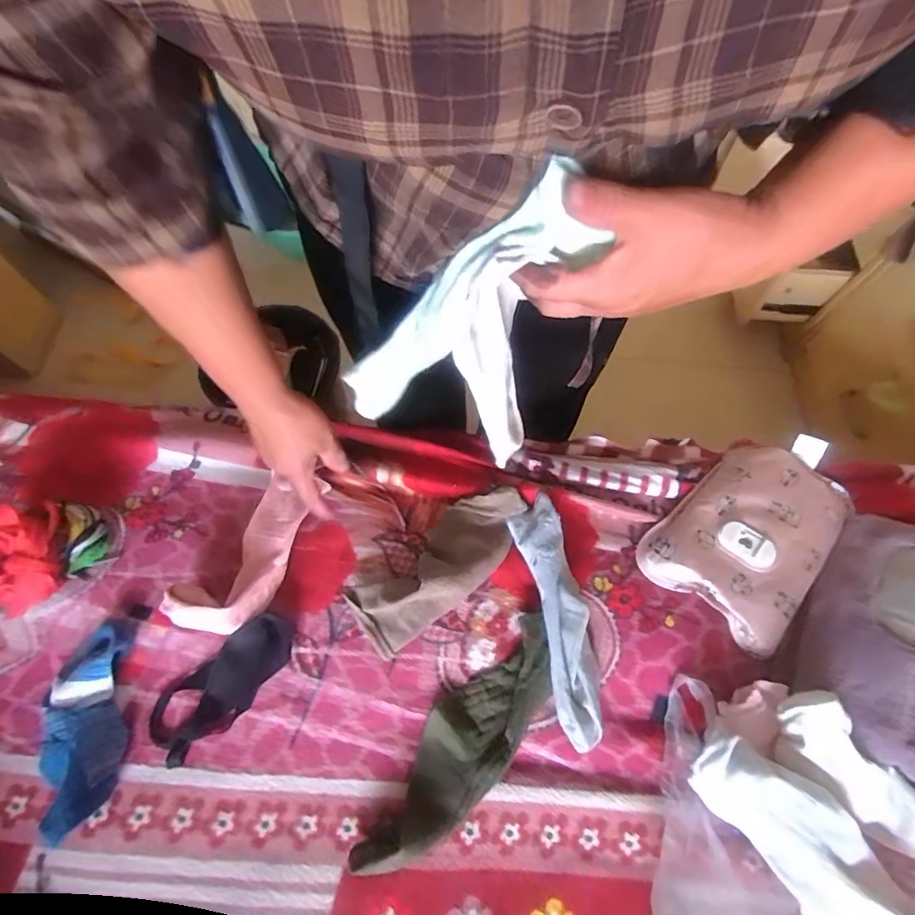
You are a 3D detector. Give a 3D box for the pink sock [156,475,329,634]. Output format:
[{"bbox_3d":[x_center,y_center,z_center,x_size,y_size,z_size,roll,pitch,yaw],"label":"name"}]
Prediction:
[{"bbox_3d":[-0.206,0.091,0.506,0.081,0.035,0.175,20,51,6],"label":"pink sock"}]

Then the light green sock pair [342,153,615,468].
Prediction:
[{"bbox_3d":[-0.006,-0.087,0.322,0.141,0.219,0.047,26,47,8],"label":"light green sock pair"}]

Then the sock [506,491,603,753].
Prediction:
[{"bbox_3d":[0.101,0.152,0.510,0.051,0.045,0.245,-10,62,-3],"label":"sock"}]

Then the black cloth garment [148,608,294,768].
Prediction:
[{"bbox_3d":[-0.218,0.211,0.471,0.144,0.030,0.060,-40,75,-16],"label":"black cloth garment"}]

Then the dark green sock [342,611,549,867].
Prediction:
[{"bbox_3d":[0.009,0.258,0.462,0.078,0.032,0.257,39,70,20],"label":"dark green sock"}]

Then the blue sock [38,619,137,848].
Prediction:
[{"bbox_3d":[-0.330,0.227,0.443,0.070,0.049,0.169,-2,62,1],"label":"blue sock"}]

